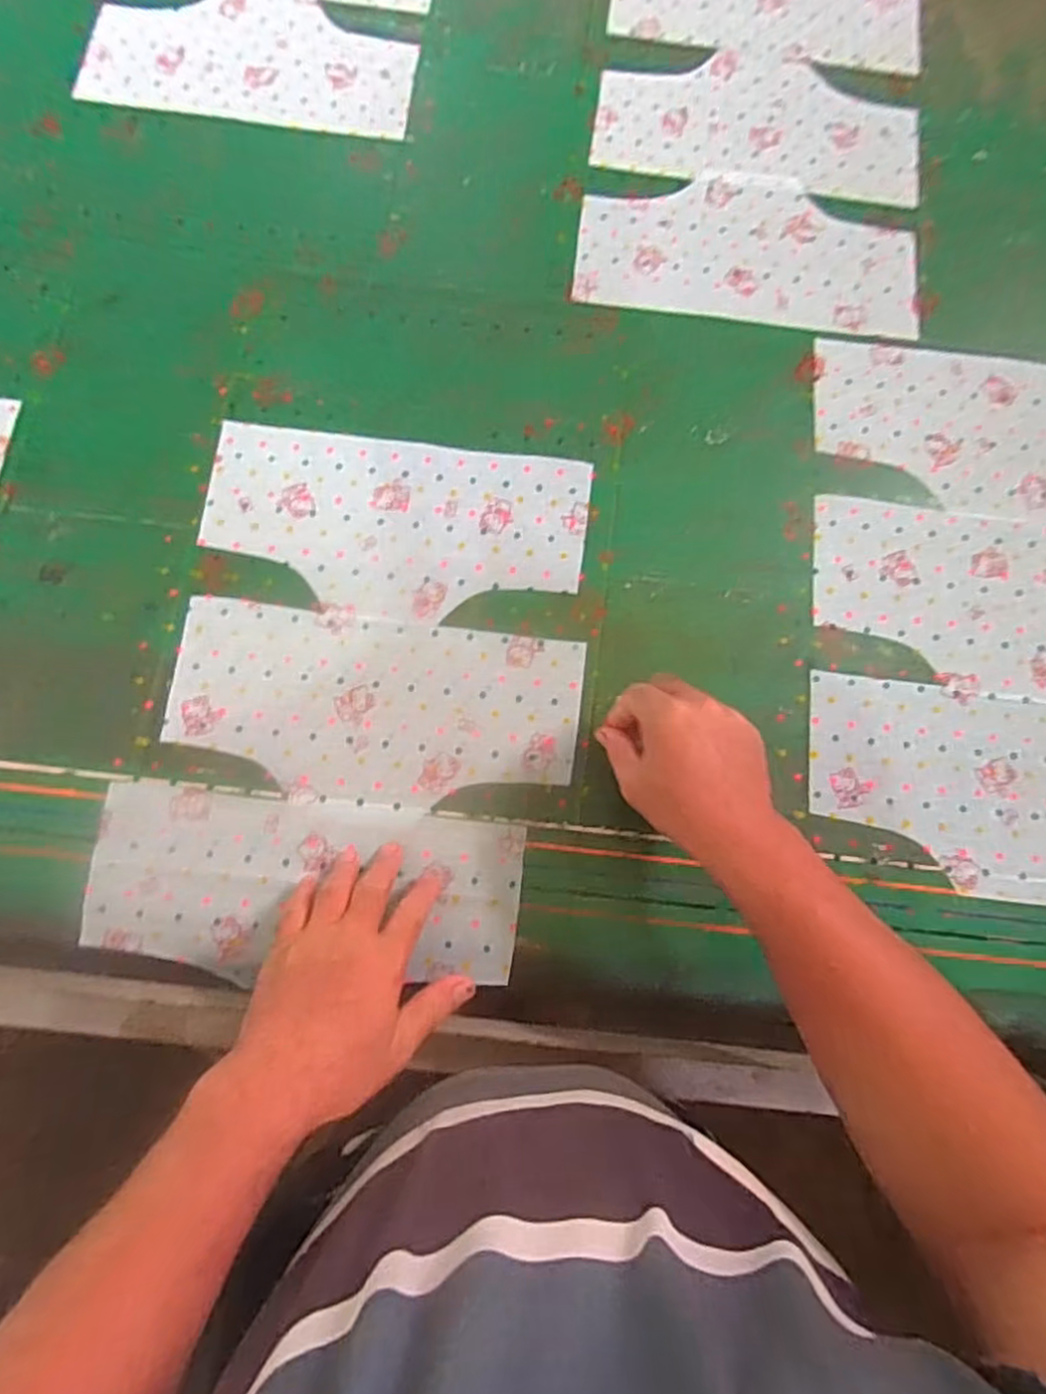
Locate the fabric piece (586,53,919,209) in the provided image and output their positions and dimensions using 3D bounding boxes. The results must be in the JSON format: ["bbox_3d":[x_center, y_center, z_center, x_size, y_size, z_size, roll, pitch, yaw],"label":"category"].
[{"bbox_3d":[0.239,-0.584,0.703,0.320,0.004,0.162,7,76,0],"label":"fabric piece"}]

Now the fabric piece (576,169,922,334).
[{"bbox_3d":[0.219,-0.435,0.668,0.321,0.004,0.166,7,76,0],"label":"fabric piece"}]

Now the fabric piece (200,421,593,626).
[{"bbox_3d":[-0.108,-0.146,0.593,0.318,0.004,0.160,6,76,0],"label":"fabric piece"}]

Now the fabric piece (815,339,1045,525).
[{"bbox_3d":[0.428,-0.242,0.630,0.321,0.005,0.161,8,76,1],"label":"fabric piece"}]

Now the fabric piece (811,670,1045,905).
[{"bbox_3d":[0.387,0.076,0.553,0.313,0.010,0.159,7,78,-1],"label":"fabric piece"}]

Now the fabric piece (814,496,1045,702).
[{"bbox_3d":[0.408,-0.081,0.593,0.315,0.008,0.159,5,76,0],"label":"fabric piece"}]

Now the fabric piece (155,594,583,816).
[{"bbox_3d":[-0.119,0.010,0.559,0.322,0.004,0.149,7,76,0],"label":"fabric piece"}]

